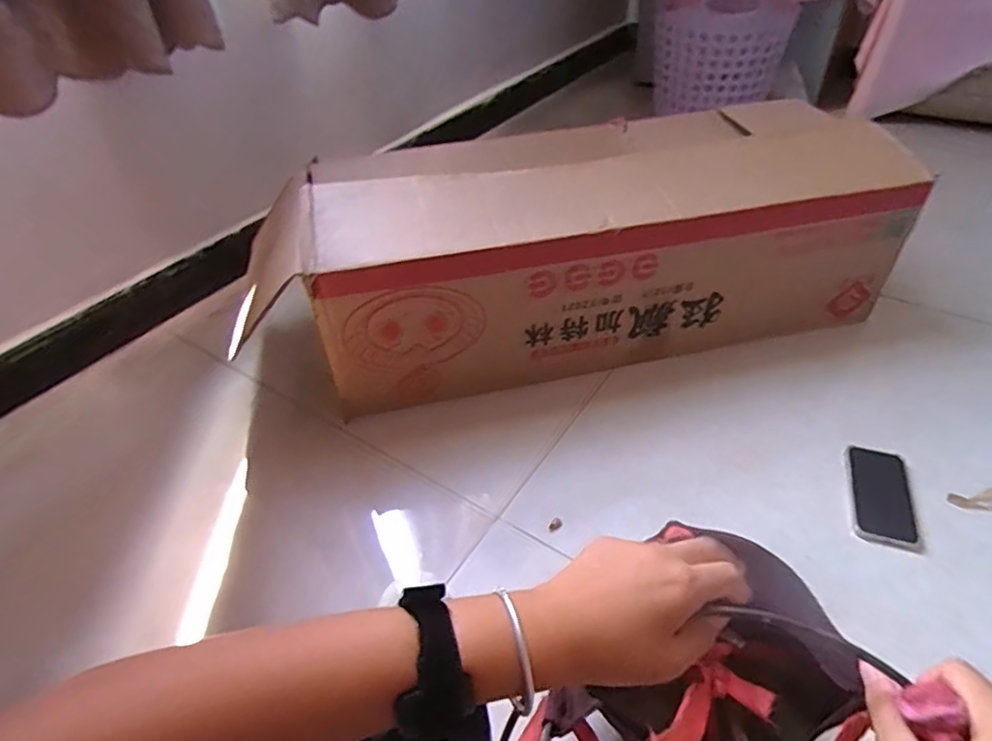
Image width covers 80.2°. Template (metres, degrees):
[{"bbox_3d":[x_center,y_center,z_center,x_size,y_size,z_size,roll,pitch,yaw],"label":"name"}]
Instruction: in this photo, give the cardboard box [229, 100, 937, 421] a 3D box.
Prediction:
[{"bbox_3d":[0.124,-0.195,1.005,1.005,0.322,0.338,-9,39,-11],"label":"cardboard box"}]

